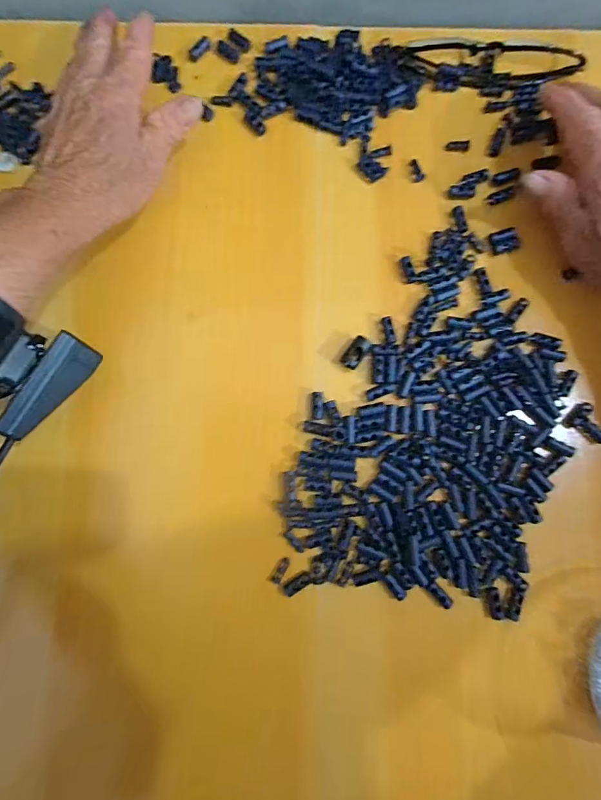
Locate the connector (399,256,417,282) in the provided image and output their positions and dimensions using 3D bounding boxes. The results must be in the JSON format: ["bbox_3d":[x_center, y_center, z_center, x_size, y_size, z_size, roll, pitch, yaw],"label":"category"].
[{"bbox_3d":[0.075,-0.091,0.284,0.007,0.007,0.018,-17,83,-3],"label":"connector"}]

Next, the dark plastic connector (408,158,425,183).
[{"bbox_3d":[0.085,-0.167,0.294,0.009,0.004,0.017,-10,83,-2],"label":"dark plastic connector"}]

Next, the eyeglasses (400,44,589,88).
[{"bbox_3d":[0.144,-0.251,0.301,0.128,0.010,0.035,0,82,-1],"label":"eyeglasses"}]

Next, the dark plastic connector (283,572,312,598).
[{"bbox_3d":[-0.002,0.116,0.256,0.018,0.004,0.008,-28,84,-21],"label":"dark plastic connector"}]

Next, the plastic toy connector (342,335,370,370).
[{"bbox_3d":[0.037,-0.032,0.273,0.011,0.008,0.022,33,83,3],"label":"plastic toy connector"}]

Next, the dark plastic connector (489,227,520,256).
[{"bbox_3d":[0.143,-0.113,0.285,0.019,0.004,0.015,-17,83,-3],"label":"dark plastic connector"}]

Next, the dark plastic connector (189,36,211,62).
[{"bbox_3d":[-0.075,-0.261,0.301,0.008,0.005,0.019,45,84,5],"label":"dark plastic connector"}]

